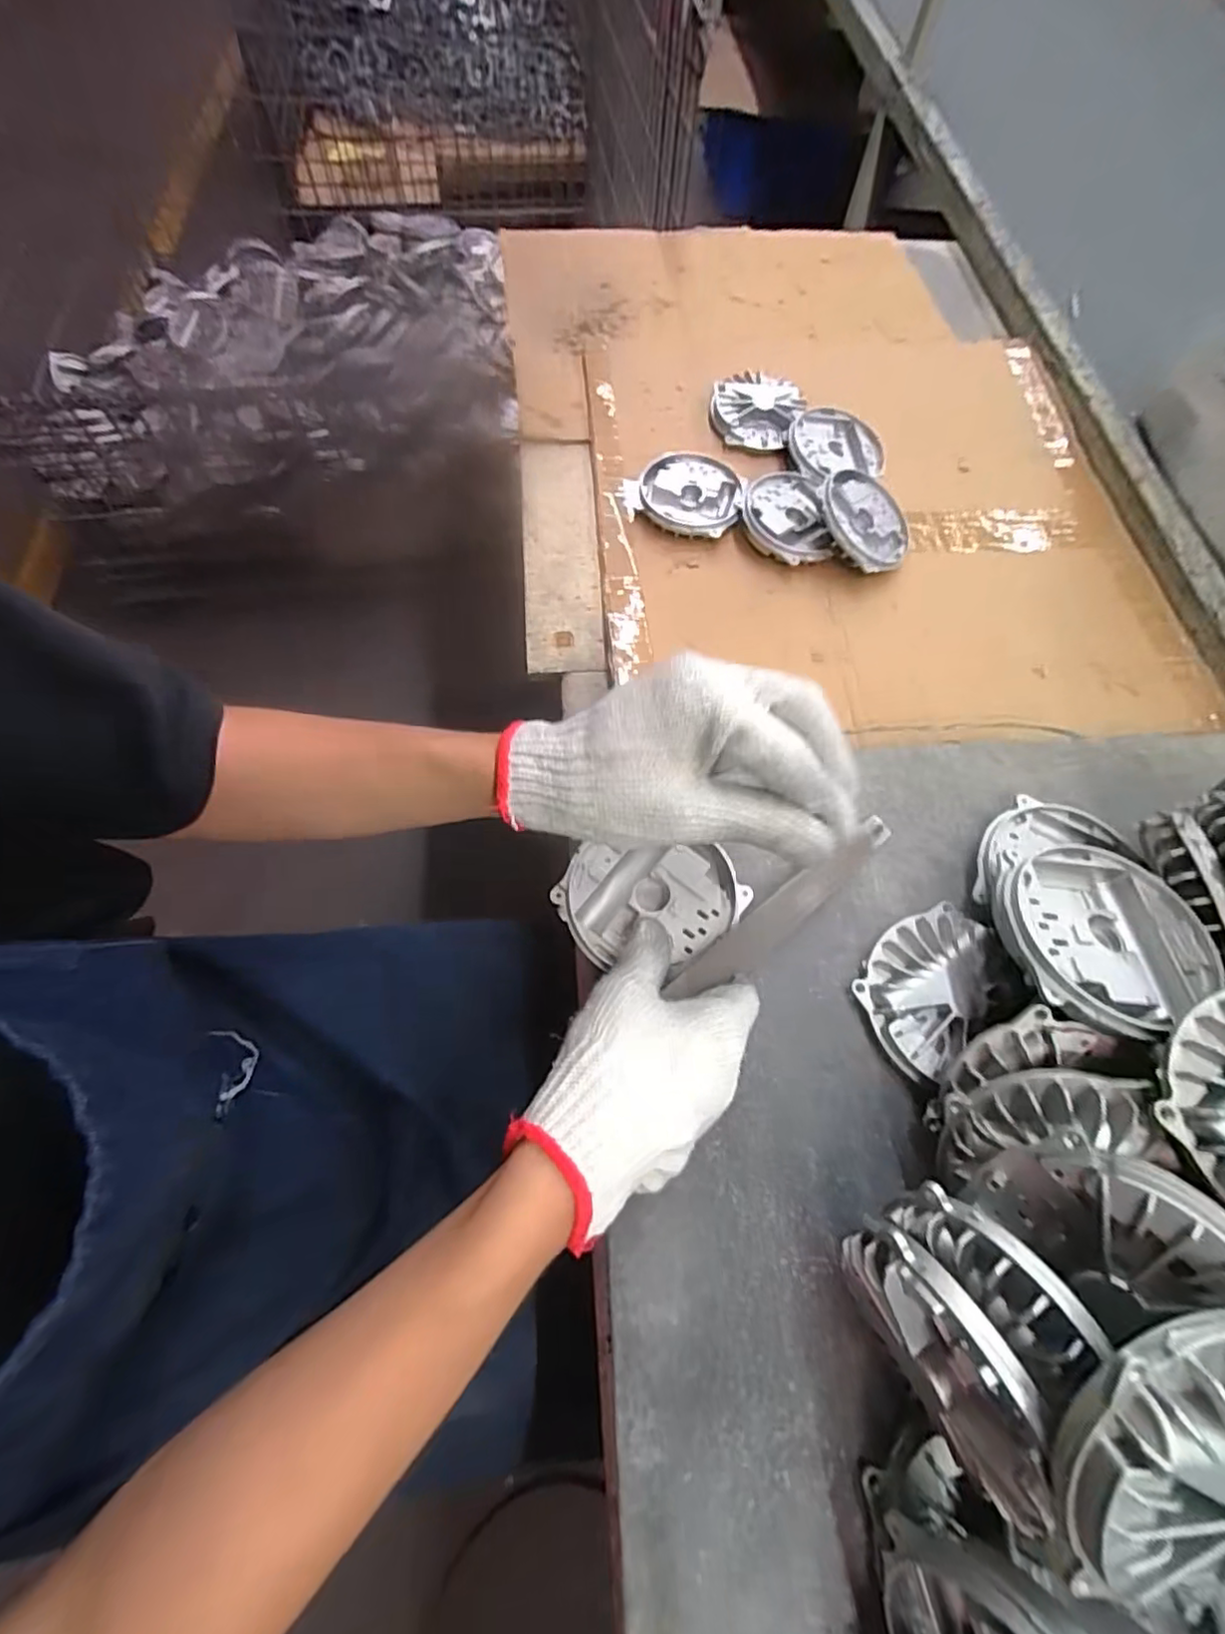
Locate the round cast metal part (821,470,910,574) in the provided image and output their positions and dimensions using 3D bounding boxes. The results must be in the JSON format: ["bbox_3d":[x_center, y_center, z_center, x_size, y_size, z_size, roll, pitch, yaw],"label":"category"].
[{"bbox_3d":[0.249,-0.294,0.609,0.105,0.024,0.114,6,76,-25],"label":"round cast metal part"}]

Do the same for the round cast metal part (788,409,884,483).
[{"bbox_3d":[0.242,-0.399,0.656,0.115,0.027,0.104,-25,70,-13],"label":"round cast metal part"}]

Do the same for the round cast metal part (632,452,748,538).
[{"bbox_3d":[0.079,-0.336,0.637,0.110,0.017,0.110,1,66,-2],"label":"round cast metal part"}]

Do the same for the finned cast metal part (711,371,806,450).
[{"bbox_3d":[0.160,-0.457,0.686,0.098,0.027,0.089,12,66,3],"label":"finned cast metal part"}]

